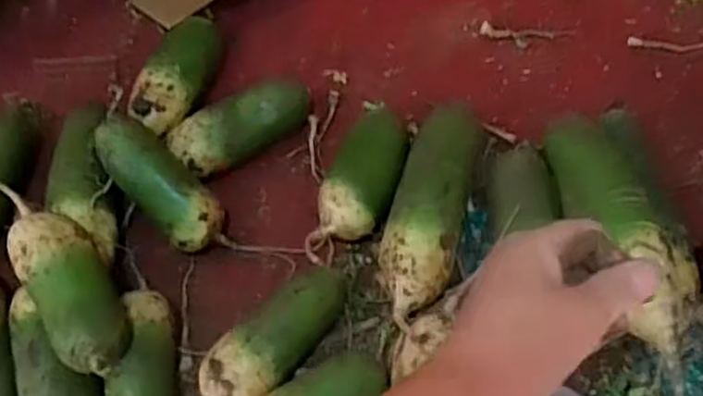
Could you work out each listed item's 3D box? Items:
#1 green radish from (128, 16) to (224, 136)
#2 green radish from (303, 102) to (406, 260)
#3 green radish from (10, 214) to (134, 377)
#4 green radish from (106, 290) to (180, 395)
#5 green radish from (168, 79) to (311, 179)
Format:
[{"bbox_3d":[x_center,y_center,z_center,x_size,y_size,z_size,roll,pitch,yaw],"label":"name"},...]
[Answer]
[{"bbox_3d":[-0.202,-0.143,0.846,0.072,0.070,0.175,17,61,11],"label":"green radish"},{"bbox_3d":[0.011,-0.014,0.761,0.068,0.062,0.188,22,79,13],"label":"green radish"},{"bbox_3d":[-0.255,0.086,0.653,0.072,0.064,0.156,-29,77,-15],"label":"green radish"},{"bbox_3d":[-0.197,0.175,0.670,0.061,0.063,0.166,-5,60,-2],"label":"green radish"},{"bbox_3d":[-0.123,-0.077,0.821,0.163,0.065,0.061,-29,63,-15],"label":"green radish"}]

